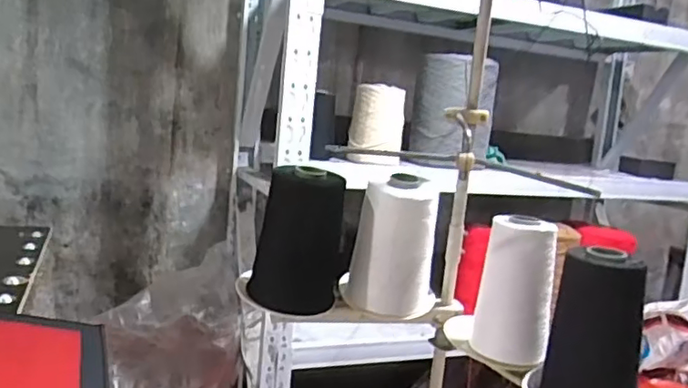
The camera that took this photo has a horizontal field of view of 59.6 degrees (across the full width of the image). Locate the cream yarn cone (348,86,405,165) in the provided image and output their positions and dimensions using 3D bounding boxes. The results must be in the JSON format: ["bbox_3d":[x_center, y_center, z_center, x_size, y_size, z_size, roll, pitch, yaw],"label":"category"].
[{"bbox_3d":[0.082,-0.165,1.435,0.120,0.184,0.112,7,10,1],"label":"cream yarn cone"}]

